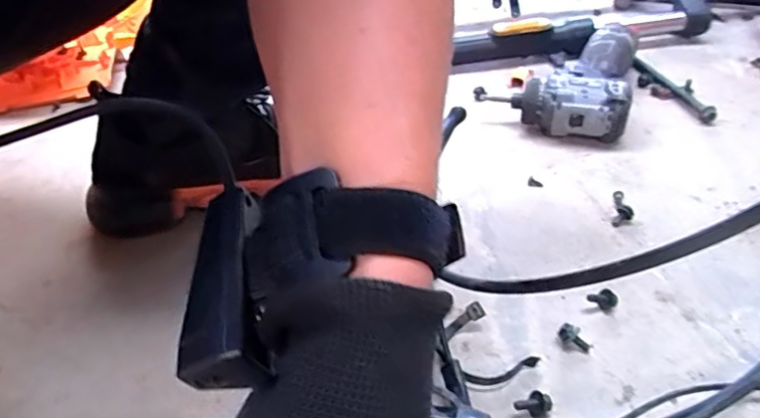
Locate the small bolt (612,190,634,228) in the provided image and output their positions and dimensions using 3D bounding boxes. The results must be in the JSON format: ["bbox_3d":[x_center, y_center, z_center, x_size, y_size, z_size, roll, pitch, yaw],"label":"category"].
[{"bbox_3d":[0.208,-0.003,0.506,0.014,0.011,0.049,9,38,16],"label":"small bolt"}]

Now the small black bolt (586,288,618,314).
[{"bbox_3d":[0.157,0.065,0.418,0.019,0.017,0.010,21,43,29],"label":"small black bolt"}]

